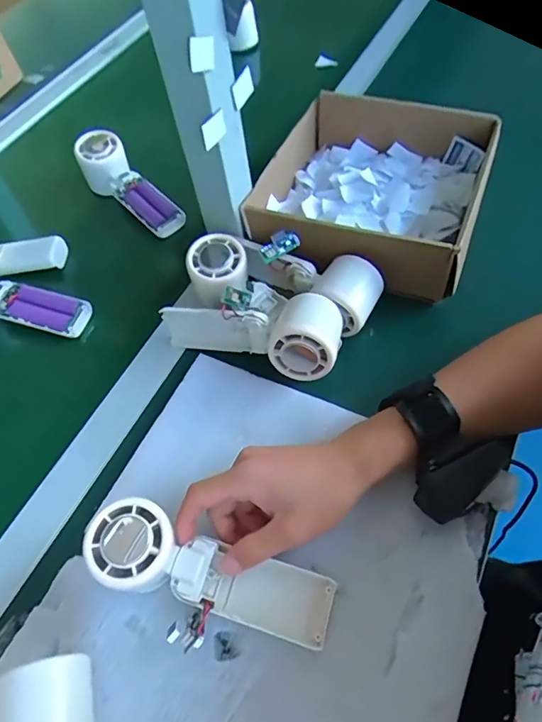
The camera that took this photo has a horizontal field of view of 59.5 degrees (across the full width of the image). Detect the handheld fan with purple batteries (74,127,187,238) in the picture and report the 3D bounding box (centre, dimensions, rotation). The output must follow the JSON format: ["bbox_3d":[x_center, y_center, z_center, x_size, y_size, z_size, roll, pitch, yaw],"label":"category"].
[{"bbox_3d":[-0.170,-0.207,0.576,0.051,0.052,0.170,-40,77,-22],"label":"handheld fan with purple batteries"}]

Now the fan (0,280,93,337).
[{"bbox_3d":[-0.272,-0.061,0.496,0.167,0.049,0.054,17,56,-2],"label":"fan"}]

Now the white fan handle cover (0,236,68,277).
[{"bbox_3d":[-0.285,-0.119,0.538,0.101,0.020,0.039,-6,57,3],"label":"white fan handle cover"}]

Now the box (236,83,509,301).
[{"bbox_3d":[0.108,-0.185,0.500,0.208,0.069,0.238,13,60,15],"label":"box"}]

